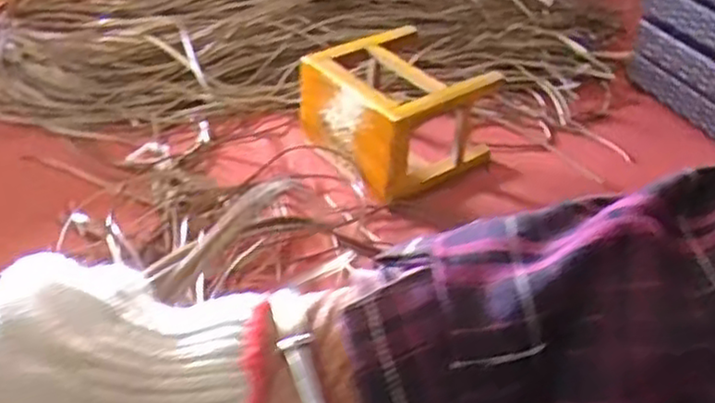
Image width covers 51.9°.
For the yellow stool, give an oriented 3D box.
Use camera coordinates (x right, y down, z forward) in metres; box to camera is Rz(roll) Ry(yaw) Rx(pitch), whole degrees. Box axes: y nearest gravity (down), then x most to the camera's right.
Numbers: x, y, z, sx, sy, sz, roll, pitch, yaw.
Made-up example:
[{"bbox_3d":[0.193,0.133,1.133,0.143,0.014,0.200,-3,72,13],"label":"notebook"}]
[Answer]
[{"bbox_3d":[0.060,-0.174,1.460,0.260,0.215,0.307,-22,45,-28],"label":"yellow stool"}]

